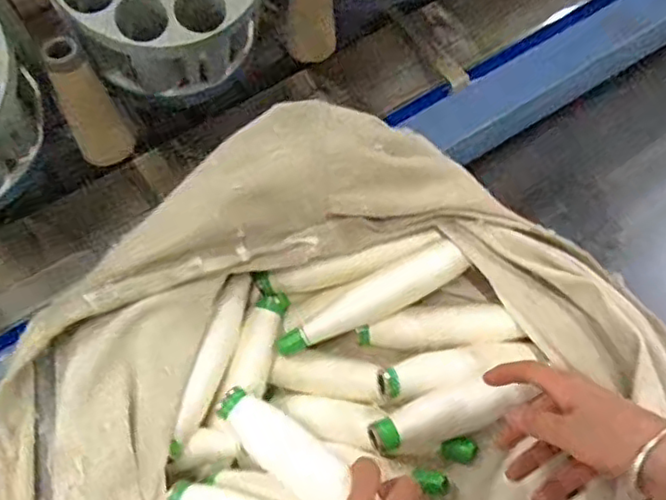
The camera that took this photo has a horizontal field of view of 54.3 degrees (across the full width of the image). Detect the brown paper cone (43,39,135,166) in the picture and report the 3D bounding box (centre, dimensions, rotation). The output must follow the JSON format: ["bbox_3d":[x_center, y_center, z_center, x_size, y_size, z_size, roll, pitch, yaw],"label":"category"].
[{"bbox_3d":[-0.277,-0.160,0.729,0.057,0.146,0.052,-26,67,-11],"label":"brown paper cone"}]

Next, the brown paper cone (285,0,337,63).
[{"bbox_3d":[-0.030,-0.305,0.796,0.062,0.141,0.060,-8,65,-2],"label":"brown paper cone"}]

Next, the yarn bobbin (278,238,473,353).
[{"bbox_3d":[0.032,0.040,0.555,0.168,0.031,0.036,-29,66,6],"label":"yarn bobbin"}]

